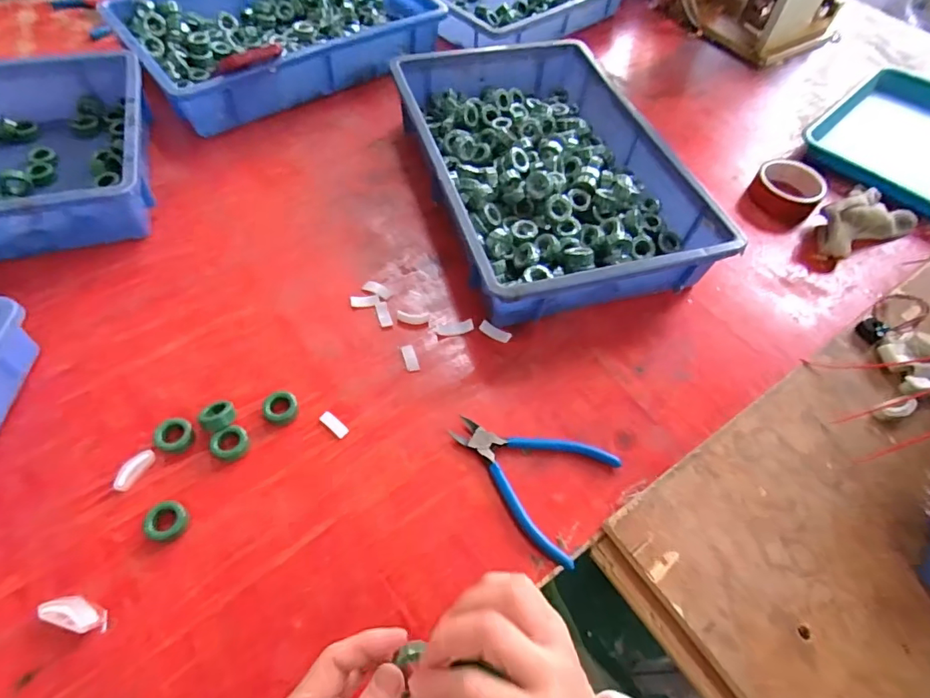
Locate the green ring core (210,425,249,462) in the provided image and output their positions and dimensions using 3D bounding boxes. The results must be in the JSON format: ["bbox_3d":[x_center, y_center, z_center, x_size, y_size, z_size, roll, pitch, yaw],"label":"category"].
[{"bbox_3d":[-0.207,0.083,0.447,0.031,0.014,0.027,-36,66,-24],"label":"green ring core"}]

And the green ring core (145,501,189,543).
[{"bbox_3d":[-0.241,0.139,0.408,0.029,0.013,0.030,2,57,-3],"label":"green ring core"}]

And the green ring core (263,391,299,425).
[{"bbox_3d":[-0.171,0.053,0.468,0.029,0.010,0.029,-9,58,-10],"label":"green ring core"}]

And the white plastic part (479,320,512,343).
[{"bbox_3d":[0.032,-0.018,0.539,0.035,0.005,0.012,28,59,14],"label":"white plastic part"}]

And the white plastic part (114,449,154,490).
[{"bbox_3d":[-0.281,0.101,0.427,0.016,0.006,0.038,24,58,12],"label":"white plastic part"}]

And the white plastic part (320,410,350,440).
[{"bbox_3d":[-0.122,0.070,0.471,0.030,0.004,0.013,35,61,18],"label":"white plastic part"}]

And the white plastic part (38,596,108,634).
[{"bbox_3d":[-0.284,0.193,0.369,0.049,0.006,0.020,15,57,6],"label":"white plastic part"}]

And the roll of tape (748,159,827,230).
[{"bbox_3d":[0.425,-0.212,0.678,0.100,0.039,0.085,-33,65,-23],"label":"roll of tape"}]

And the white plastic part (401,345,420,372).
[{"bbox_3d":[-0.055,0.008,0.514,0.013,0.004,0.033,-13,59,-12],"label":"white plastic part"}]

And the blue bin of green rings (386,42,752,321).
[{"bbox_3d":[0.093,-0.232,0.638,0.279,0.079,0.432,-13,59,-12],"label":"blue bin of green rings"}]

